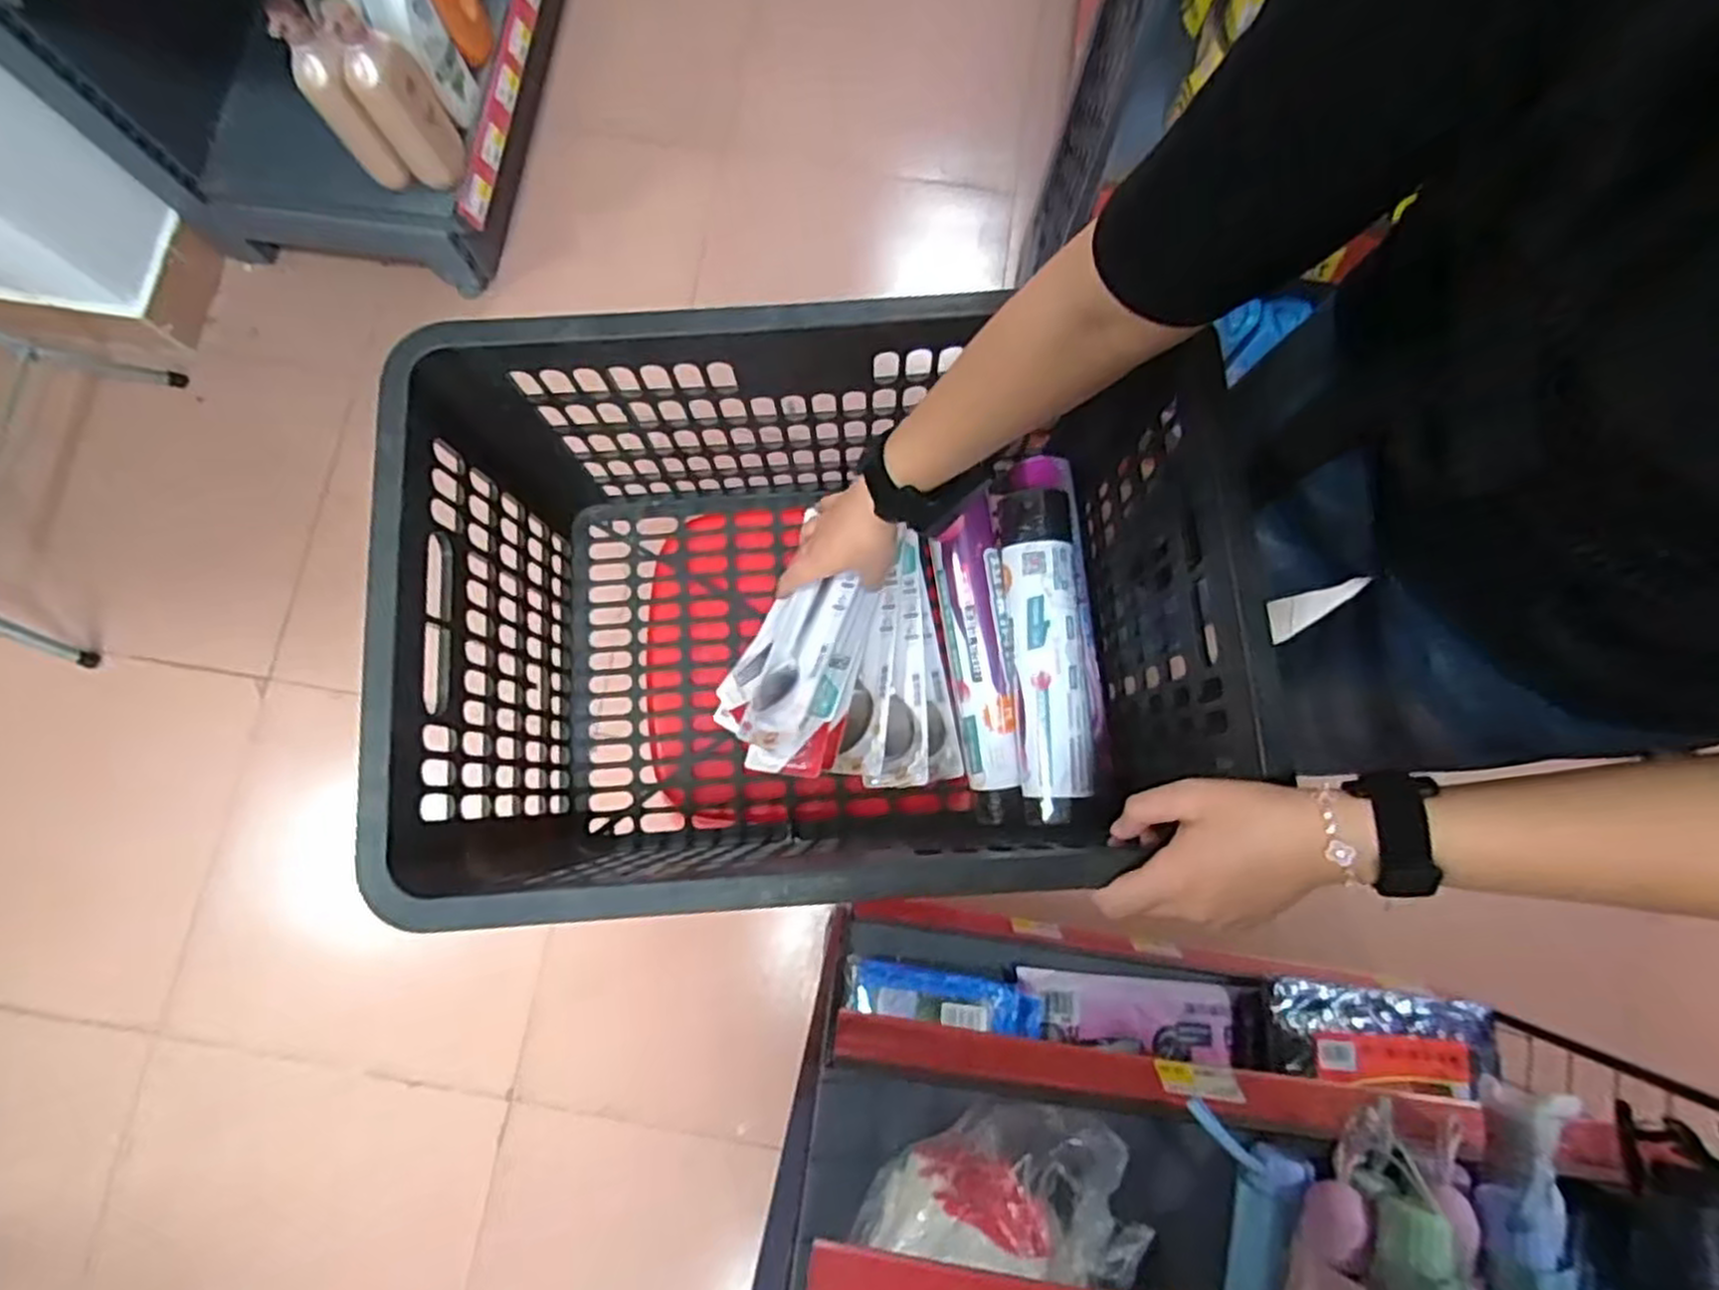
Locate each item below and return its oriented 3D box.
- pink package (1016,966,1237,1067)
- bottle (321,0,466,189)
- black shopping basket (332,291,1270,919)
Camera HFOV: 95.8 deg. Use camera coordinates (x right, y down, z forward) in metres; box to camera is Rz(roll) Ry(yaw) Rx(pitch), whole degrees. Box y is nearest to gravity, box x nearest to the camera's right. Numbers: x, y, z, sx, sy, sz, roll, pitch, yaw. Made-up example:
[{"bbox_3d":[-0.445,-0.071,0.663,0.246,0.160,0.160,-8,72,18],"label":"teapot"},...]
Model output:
[{"bbox_3d":[0.310,0.434,0.914,0.242,0.034,0.084,5,58,0],"label":"pink package"},{"bbox_3d":[-0.605,-0.715,1.025,0.063,0.222,0.090,-11,79,-2],"label":"bottle"},{"bbox_3d":[-0.031,-0.012,0.557,0.477,0.259,0.341,-3,79,-1],"label":"black shopping basket"}]

